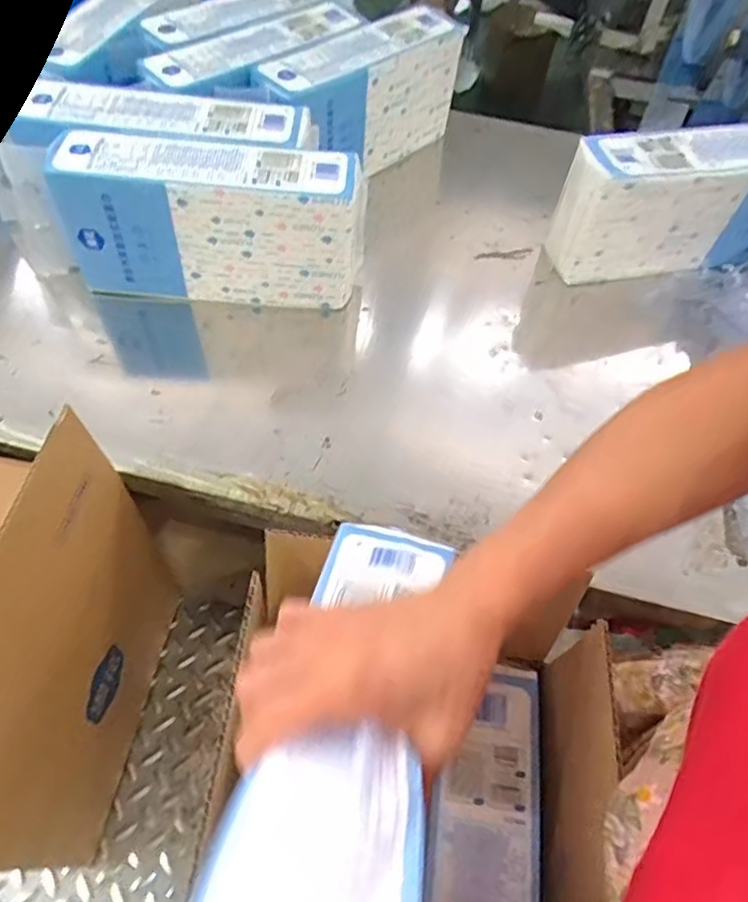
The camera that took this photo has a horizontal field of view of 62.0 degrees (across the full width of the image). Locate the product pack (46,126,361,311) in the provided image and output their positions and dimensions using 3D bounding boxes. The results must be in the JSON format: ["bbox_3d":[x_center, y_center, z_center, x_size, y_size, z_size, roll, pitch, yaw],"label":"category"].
[{"bbox_3d":[-0.176,-0.259,0.712,0.316,0.152,0.090,5,57,-2],"label":"product pack"}]

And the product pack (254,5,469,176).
[{"bbox_3d":[-0.013,-0.478,0.852,0.308,0.154,0.102,-36,67,-25],"label":"product pack"}]

